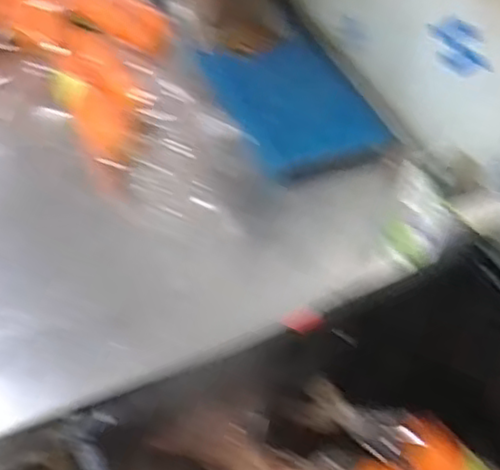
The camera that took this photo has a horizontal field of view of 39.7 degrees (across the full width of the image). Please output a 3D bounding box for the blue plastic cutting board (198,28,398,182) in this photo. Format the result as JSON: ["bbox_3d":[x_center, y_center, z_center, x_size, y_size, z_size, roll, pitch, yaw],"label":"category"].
[{"bbox_3d":[0.047,-0.162,0.819,0.150,0.019,0.217,-20,55,-20],"label":"blue plastic cutting board"}]

